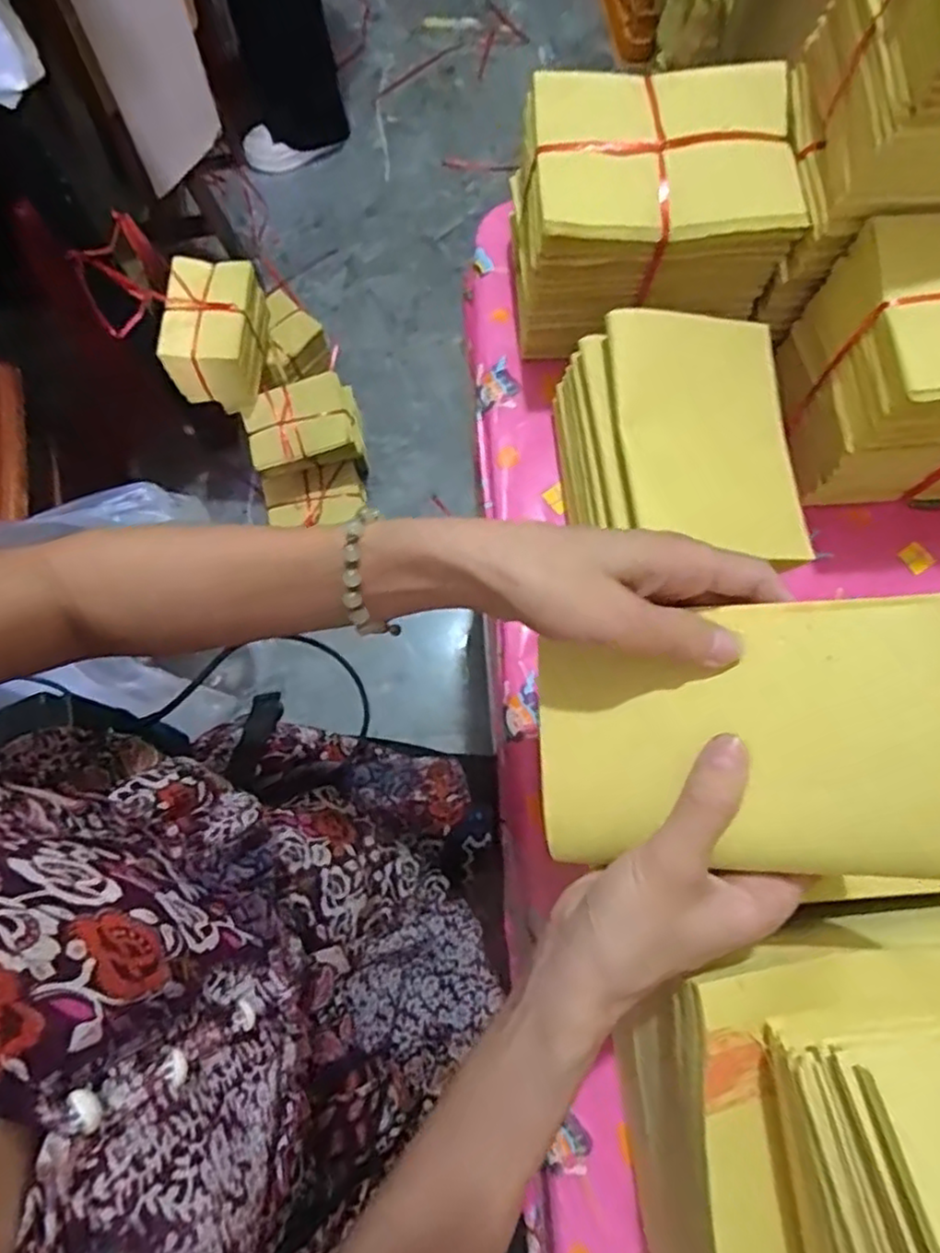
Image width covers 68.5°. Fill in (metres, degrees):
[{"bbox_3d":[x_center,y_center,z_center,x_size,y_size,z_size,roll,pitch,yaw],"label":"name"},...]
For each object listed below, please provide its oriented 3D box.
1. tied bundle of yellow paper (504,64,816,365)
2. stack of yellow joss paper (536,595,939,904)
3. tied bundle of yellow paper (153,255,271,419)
[{"bbox_3d":[0.118,-0.277,0.470,0.169,0.115,0.113,-5,74,-3],"label":"tied bundle of yellow paper"},{"bbox_3d":[0.118,0.050,0.282,0.179,0.015,0.111,-6,82,20],"label":"stack of yellow joss paper"},{"bbox_3d":[-0.386,-0.440,1.064,0.119,0.153,0.163,5,74,0],"label":"tied bundle of yellow paper"}]

